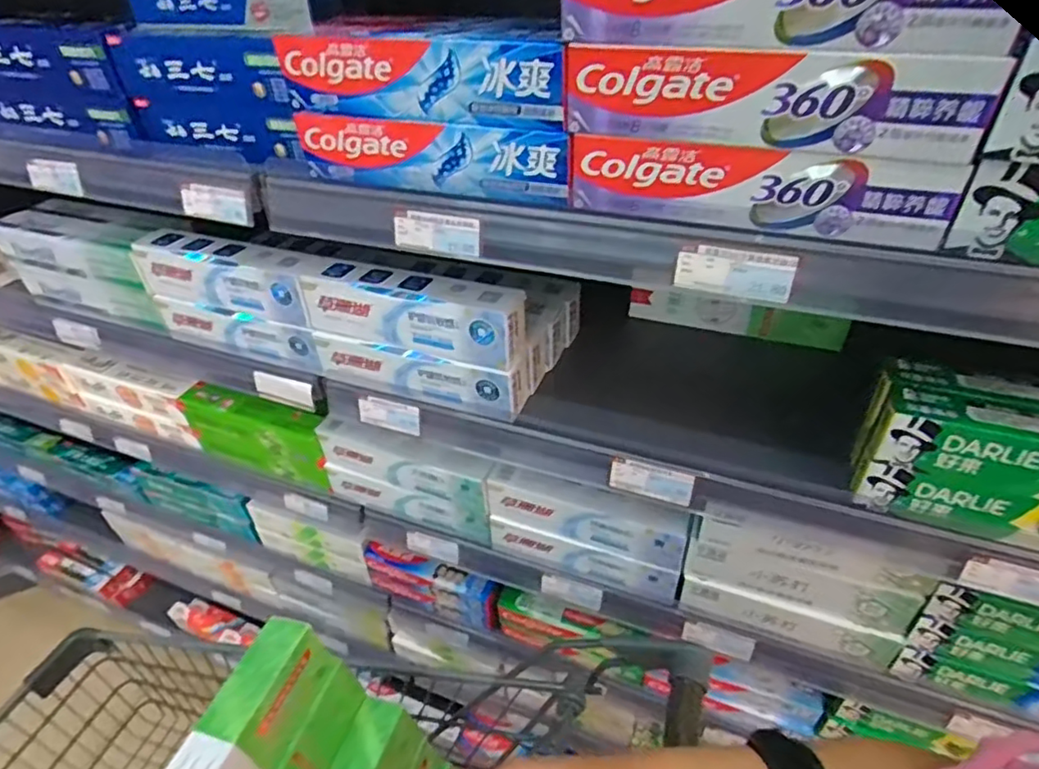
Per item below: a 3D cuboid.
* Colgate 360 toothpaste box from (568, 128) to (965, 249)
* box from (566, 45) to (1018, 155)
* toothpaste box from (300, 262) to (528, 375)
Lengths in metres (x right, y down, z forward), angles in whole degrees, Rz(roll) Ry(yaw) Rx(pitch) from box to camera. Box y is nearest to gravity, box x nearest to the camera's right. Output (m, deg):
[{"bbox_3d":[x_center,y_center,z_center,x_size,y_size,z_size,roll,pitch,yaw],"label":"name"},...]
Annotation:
[{"bbox_3d":[0.149,-0.135,0.389,0.226,0.054,0.048,11,41,16],"label":"Colgate 360 toothpaste box"},{"bbox_3d":[0.139,-0.166,0.348,0.224,0.053,0.036,15,42,21],"label":"box"},{"bbox_3d":[-0.104,-0.072,0.581,0.220,0.065,0.047,13,41,18],"label":"toothpaste box"}]

